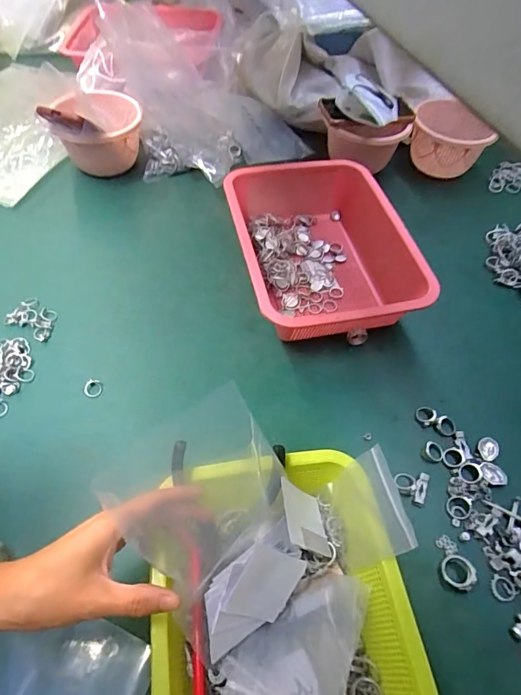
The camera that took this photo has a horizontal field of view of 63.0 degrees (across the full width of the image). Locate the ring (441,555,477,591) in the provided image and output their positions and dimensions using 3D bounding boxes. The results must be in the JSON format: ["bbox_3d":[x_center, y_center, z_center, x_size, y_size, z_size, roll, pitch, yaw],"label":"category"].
[{"bbox_3d":[0.186,0.211,0.400,0.029,0.011,0.027,1,54,-2],"label":"ring"}]

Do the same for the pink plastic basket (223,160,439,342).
[{"bbox_3d":[0.085,-0.134,0.595,0.231,0.091,0.298,-10,55,-10],"label":"pink plastic basket"}]

